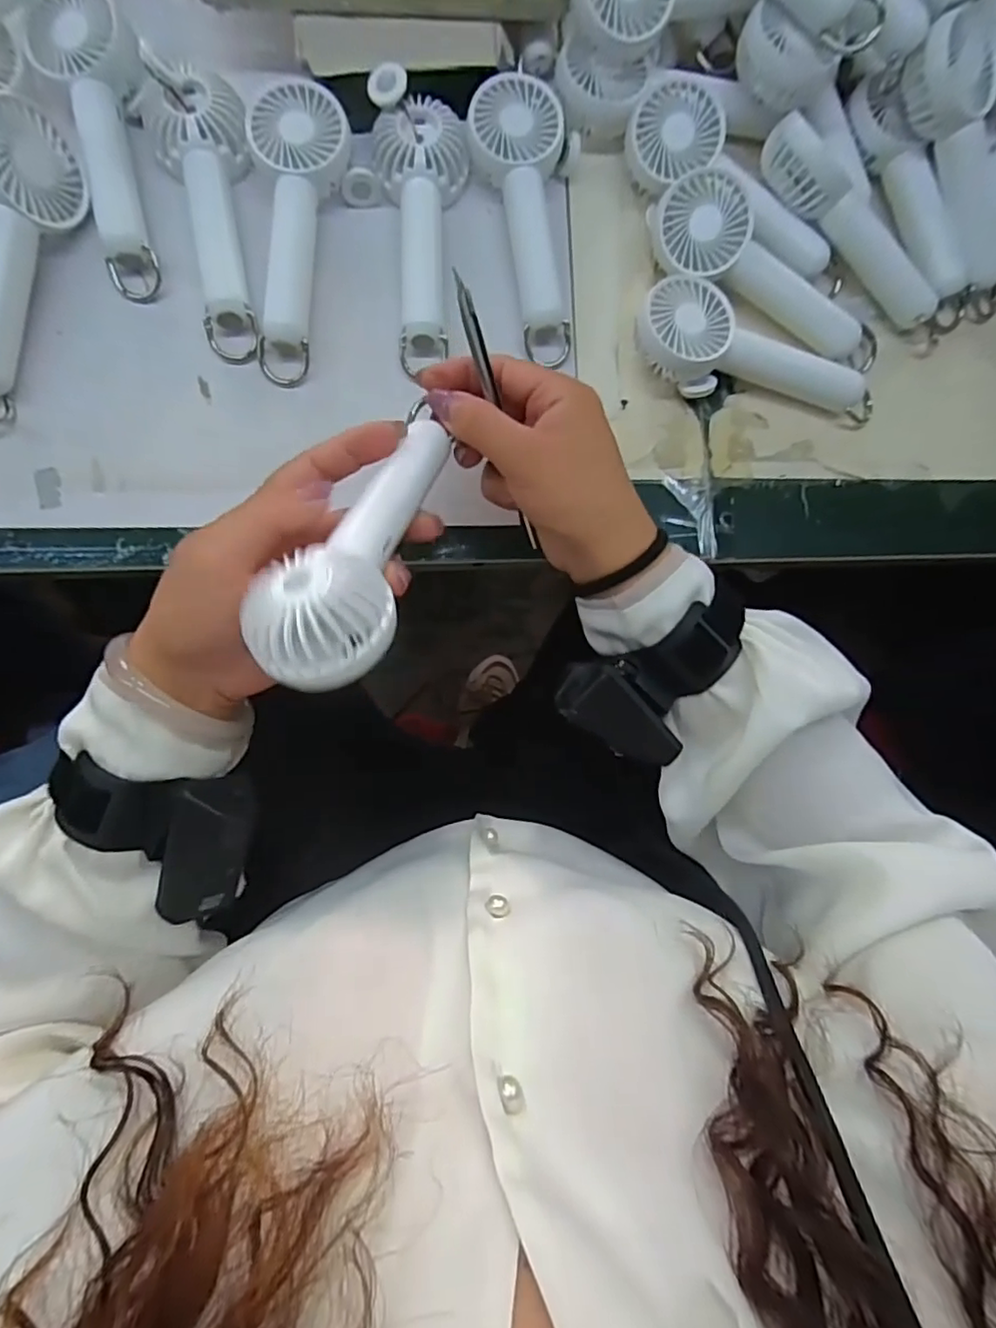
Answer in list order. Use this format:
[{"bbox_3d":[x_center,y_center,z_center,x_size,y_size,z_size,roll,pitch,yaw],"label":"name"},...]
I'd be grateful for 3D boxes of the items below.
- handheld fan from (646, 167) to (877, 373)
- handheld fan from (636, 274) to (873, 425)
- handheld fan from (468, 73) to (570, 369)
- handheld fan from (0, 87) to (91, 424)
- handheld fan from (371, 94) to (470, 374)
[{"bbox_3d":[0.169,-0.240,0.383,0.166,0.036,0.050,28,82,-14],"label":"handheld fan"},{"bbox_3d":[0.163,-0.194,0.377,0.163,0.034,0.059,8,83,-3],"label":"handheld fan"},{"bbox_3d":[0.014,-0.271,0.372,0.055,0.033,0.157,-2,83,-4],"label":"handheld fan"},{"bbox_3d":[-0.267,-0.219,0.326,0.049,0.052,0.171,8,83,-3],"label":"handheld fan"},{"bbox_3d":[-0.044,-0.254,0.364,0.053,0.033,0.145,-2,83,-4],"label":"handheld fan"}]

